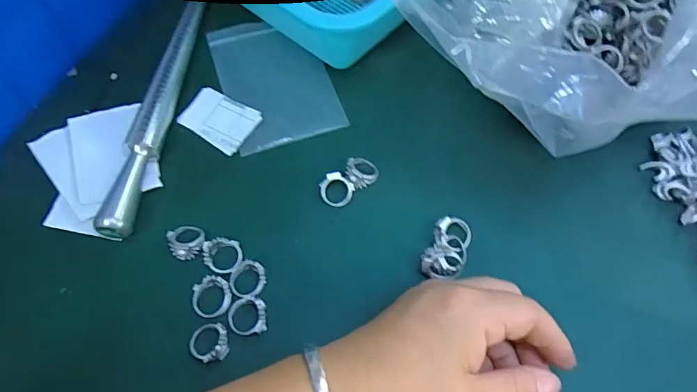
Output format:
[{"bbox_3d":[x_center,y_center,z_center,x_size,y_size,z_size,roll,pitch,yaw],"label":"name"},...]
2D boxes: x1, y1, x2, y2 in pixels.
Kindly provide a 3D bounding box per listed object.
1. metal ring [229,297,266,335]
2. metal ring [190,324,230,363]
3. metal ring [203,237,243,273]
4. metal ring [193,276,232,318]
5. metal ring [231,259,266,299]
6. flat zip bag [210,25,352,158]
[{"bbox_3d":[-0.059,0.069,0.272,0.021,0.007,0.021,0,62,1],"label":"metal ring"},{"bbox_3d":[-0.079,0.082,0.265,0.022,0.008,0.022,0,62,1],"label":"metal ring"},{"bbox_3d":[-0.078,0.035,0.288,0.022,0.005,0.025,-13,63,-6],"label":"metal ring"},{"bbox_3d":[-0.080,0.059,0.276,0.022,0.006,0.023,-4,62,-1],"label":"metal ring"},{"bbox_3d":[-0.061,0.049,0.280,0.021,0.007,0.021,0,62,1],"label":"metal ring"},{"bbox_3d":[-0.057,-0.092,0.357,0.078,0.006,0.122,-17,65,-10],"label":"flat zip bag"}]

